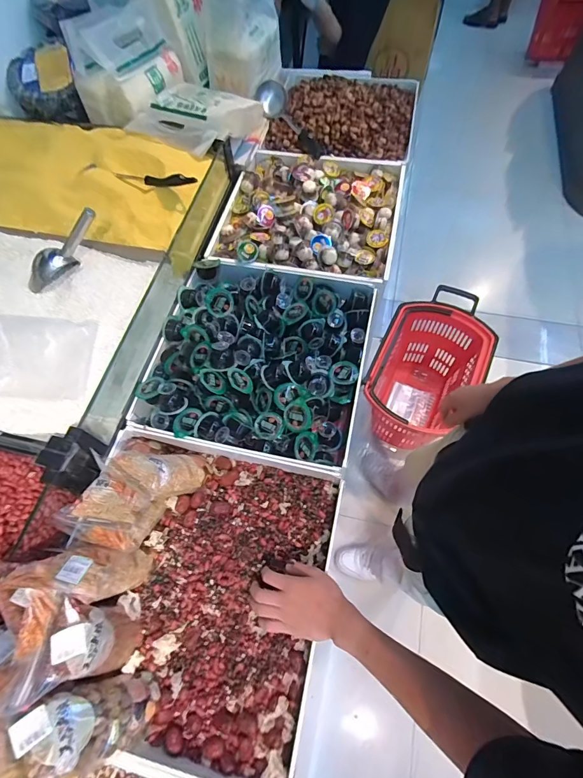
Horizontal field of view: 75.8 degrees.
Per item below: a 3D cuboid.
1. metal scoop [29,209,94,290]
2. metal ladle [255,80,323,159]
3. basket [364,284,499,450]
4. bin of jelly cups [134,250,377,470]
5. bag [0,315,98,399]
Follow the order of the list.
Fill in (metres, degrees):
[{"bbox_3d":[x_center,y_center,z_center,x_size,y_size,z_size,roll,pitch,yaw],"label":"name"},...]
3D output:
[{"bbox_3d":[-0.396,-0.245,0.674,0.178,0.058,0.054,-37,63,18],"label":"metal scoop"},{"bbox_3d":[-0.007,-0.760,1.055,0.084,0.071,0.290,-25,64,-9],"label":"metal ladle"},{"bbox_3d":[0.487,-0.047,1.381,0.338,0.363,0.570,24,67,15],"label":"basket"},{"bbox_3d":[-0.060,-0.077,0.760,0.407,0.101,0.415,11,64,9],"label":"bin of jelly cups"},{"bbox_3d":[-0.424,-0.060,0.604,0.189,0.061,0.141,-1,63,3],"label":"bag"}]

